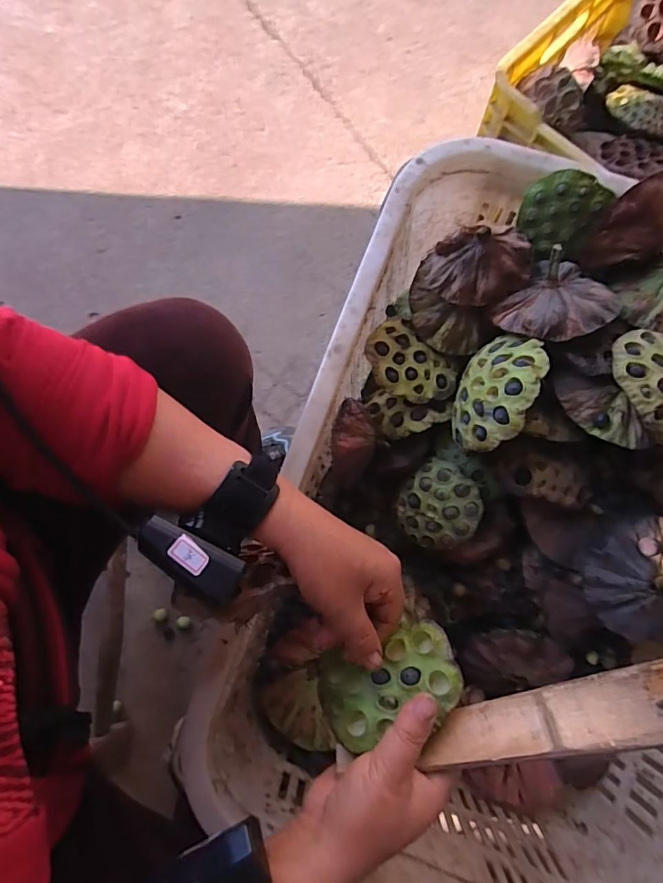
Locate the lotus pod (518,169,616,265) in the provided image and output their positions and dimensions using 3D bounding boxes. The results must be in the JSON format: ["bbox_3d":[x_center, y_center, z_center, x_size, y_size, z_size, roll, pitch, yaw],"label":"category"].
[{"bbox_3d":[0.237,-0.241,0.500,0.073,0.080,0.048,19,44,9],"label":"lotus pod"}]

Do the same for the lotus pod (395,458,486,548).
[{"bbox_3d":[0.125,0.073,0.552,0.092,0.050,0.092,-4,84,34],"label":"lotus pod"}]

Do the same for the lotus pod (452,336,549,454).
[{"bbox_3d":[0.168,-0.044,0.472,0.060,0.091,0.115,9,102,-36],"label":"lotus pod"}]

